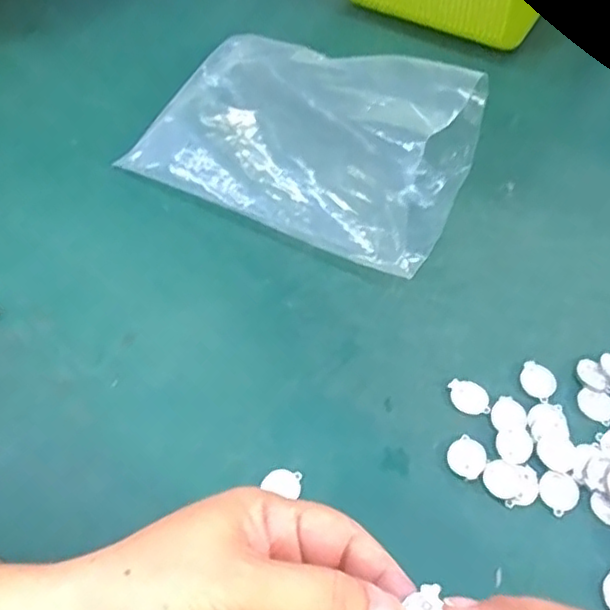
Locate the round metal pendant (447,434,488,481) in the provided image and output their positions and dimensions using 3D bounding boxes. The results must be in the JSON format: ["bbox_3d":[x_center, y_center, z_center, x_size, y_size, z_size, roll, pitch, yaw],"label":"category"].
[{"bbox_3d":[0.074,0.069,0.292,0.017,0.004,0.019,26,59,17],"label":"round metal pendant"}]

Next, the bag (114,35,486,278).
[{"bbox_3d":[-0.002,-0.104,0.378,0.190,0.061,0.118,24,59,16],"label":"bag"}]

